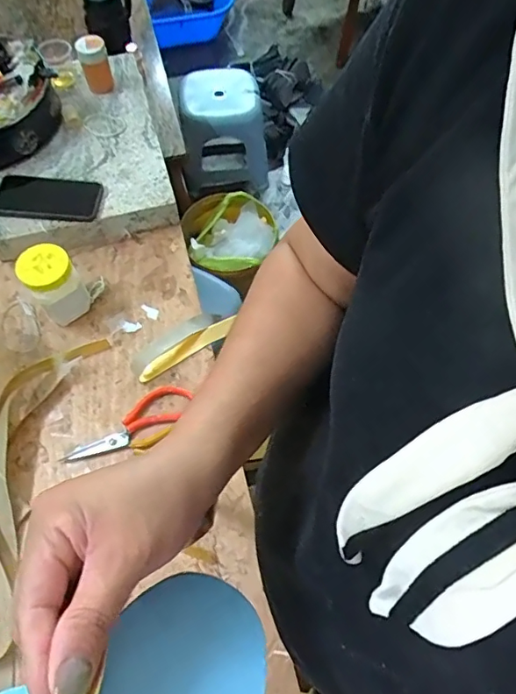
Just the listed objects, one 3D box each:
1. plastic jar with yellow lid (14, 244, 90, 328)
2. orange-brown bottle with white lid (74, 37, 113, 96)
[{"bbox_3d":[-0.296,-0.091,0.739,0.068,0.109,0.064,0,63,0],"label":"plastic jar with yellow lid"},{"bbox_3d":[-0.292,-0.509,0.908,0.051,0.096,0.052,-17,65,-9],"label":"orange-brown bottle with white lid"}]

